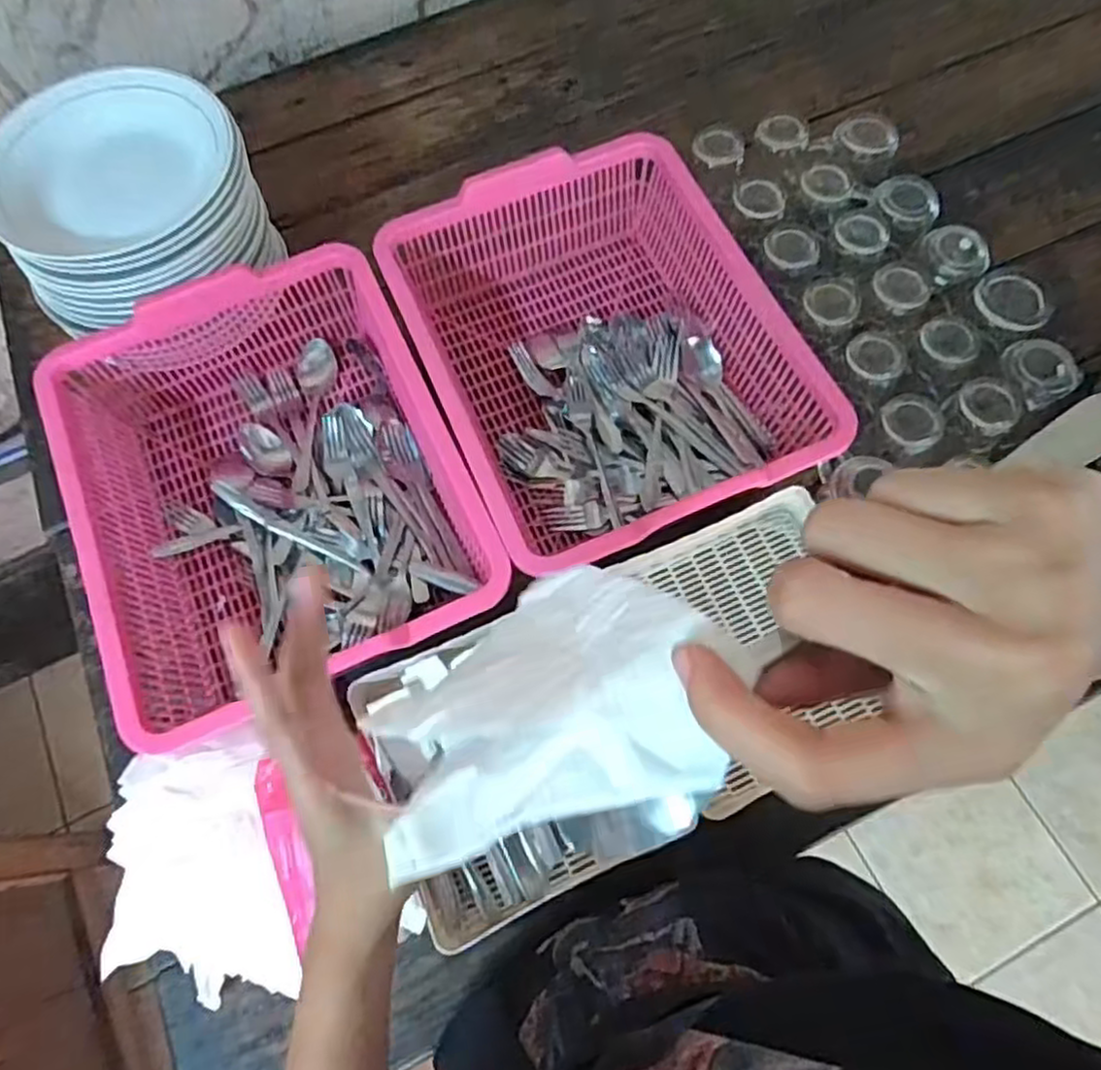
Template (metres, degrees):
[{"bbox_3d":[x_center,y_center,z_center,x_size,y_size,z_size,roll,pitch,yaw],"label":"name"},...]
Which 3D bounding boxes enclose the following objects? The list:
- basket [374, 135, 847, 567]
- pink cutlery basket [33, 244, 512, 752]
[{"bbox_3d":[0.045,-0.165,0.677,0.302,0.121,0.371,-22,70,-6],"label":"basket"},{"bbox_3d":[-0.240,-0.048,0.646,0.309,0.100,0.382,-23,70,-7],"label":"pink cutlery basket"}]

